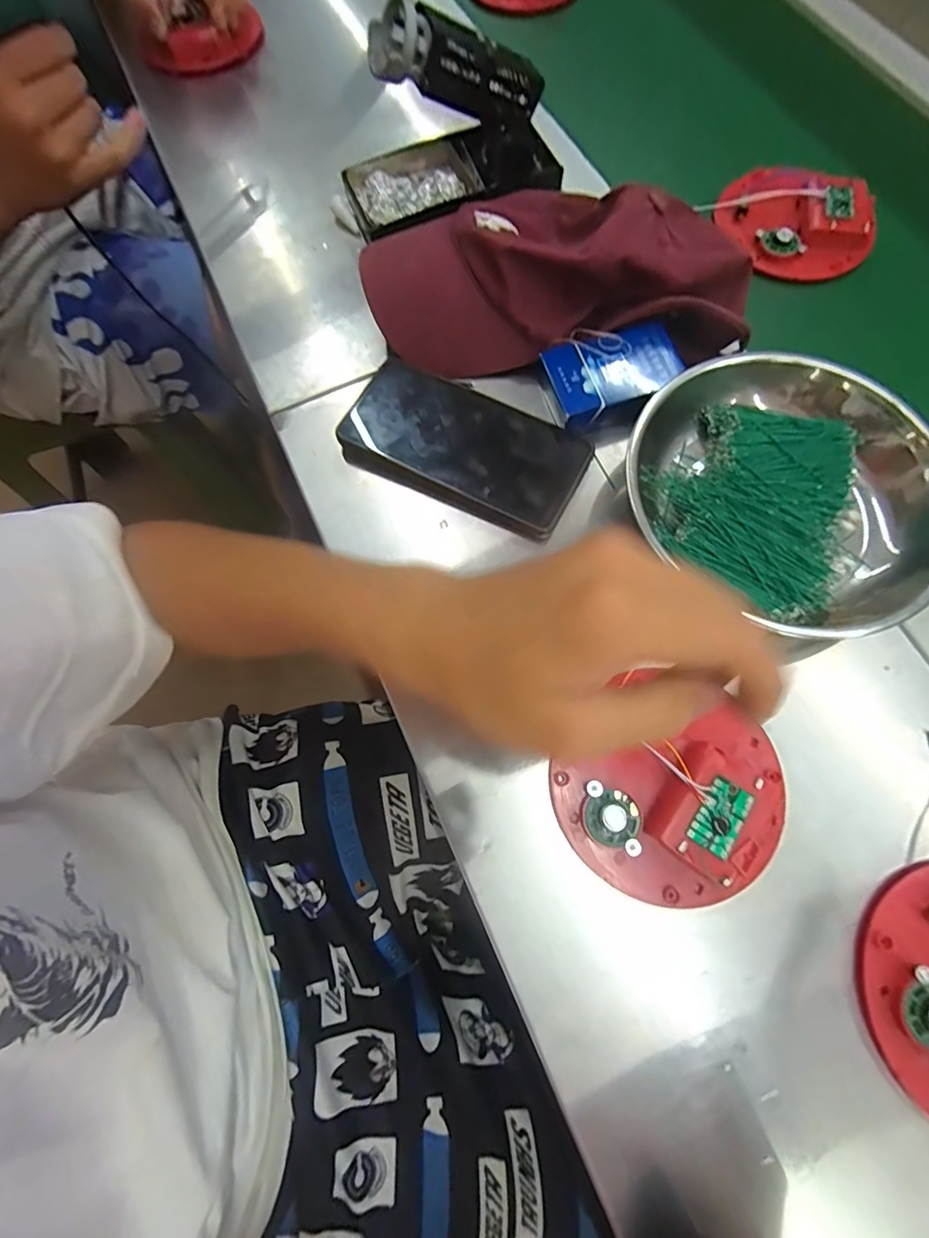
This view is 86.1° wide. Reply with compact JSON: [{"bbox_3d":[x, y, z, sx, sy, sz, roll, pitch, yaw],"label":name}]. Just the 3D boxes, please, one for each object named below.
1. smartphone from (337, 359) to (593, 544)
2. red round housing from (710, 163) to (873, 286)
[{"bbox_3d":[-0.002,-0.117,0.337,0.161,0.016,0.085,27,75,10],"label":"smartphone"},{"bbox_3d":[0.267,-0.324,0.400,0.119,0.028,0.097,34,76,12],"label":"red round housing"}]

